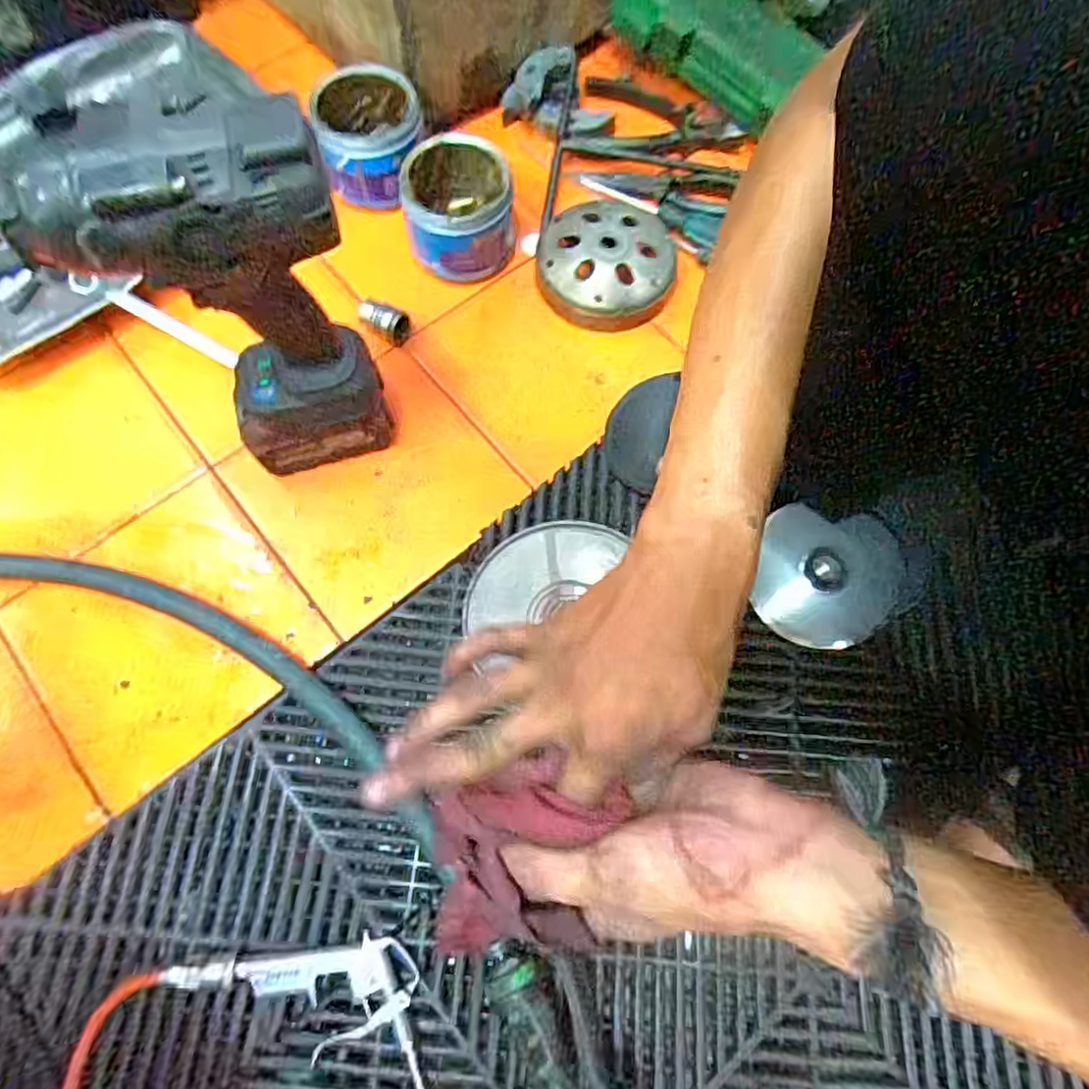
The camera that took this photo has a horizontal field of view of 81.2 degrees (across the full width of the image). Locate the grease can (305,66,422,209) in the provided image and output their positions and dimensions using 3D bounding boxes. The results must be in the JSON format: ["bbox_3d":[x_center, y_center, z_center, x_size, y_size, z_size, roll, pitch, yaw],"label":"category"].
[{"bbox_3d":[-0.169,-0.392,0.615,0.096,0.075,0.088,1,71,-2],"label":"grease can"}]

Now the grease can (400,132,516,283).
[{"bbox_3d":[-0.078,-0.308,0.588,0.096,0.078,0.103,-3,71,-3],"label":"grease can"}]

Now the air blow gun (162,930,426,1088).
[{"bbox_3d":[-0.139,0.294,0.417,0.195,0.022,0.082,25,72,7],"label":"air blow gun"}]

